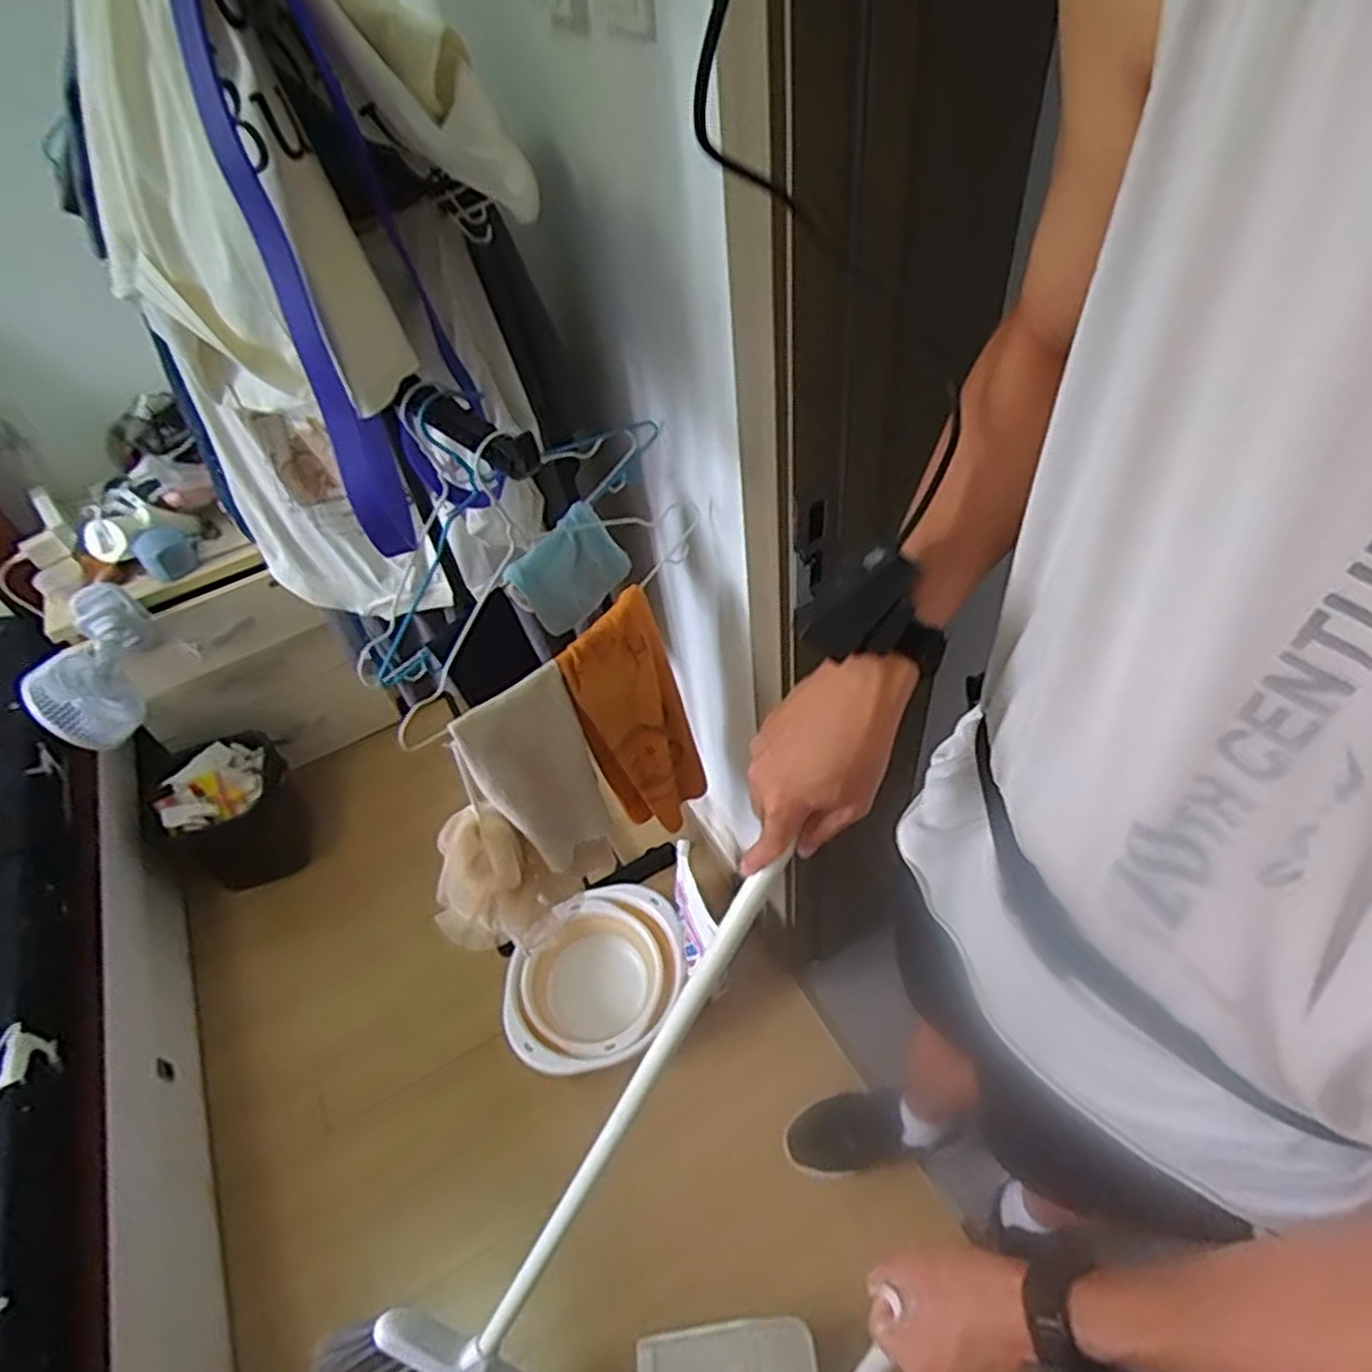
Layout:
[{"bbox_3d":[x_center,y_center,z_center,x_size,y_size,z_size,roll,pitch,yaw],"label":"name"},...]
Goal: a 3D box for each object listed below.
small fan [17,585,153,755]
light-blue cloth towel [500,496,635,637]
[{"bbox_3d":[-0.982,-0.035,1.305,0.111,0.123,0.286,-13,47,-5],"label":"small fan"},{"bbox_3d":[-0.126,-0.125,0.854,0.122,0.103,0.023,-46,42,-15],"label":"light-blue cloth towel"}]

